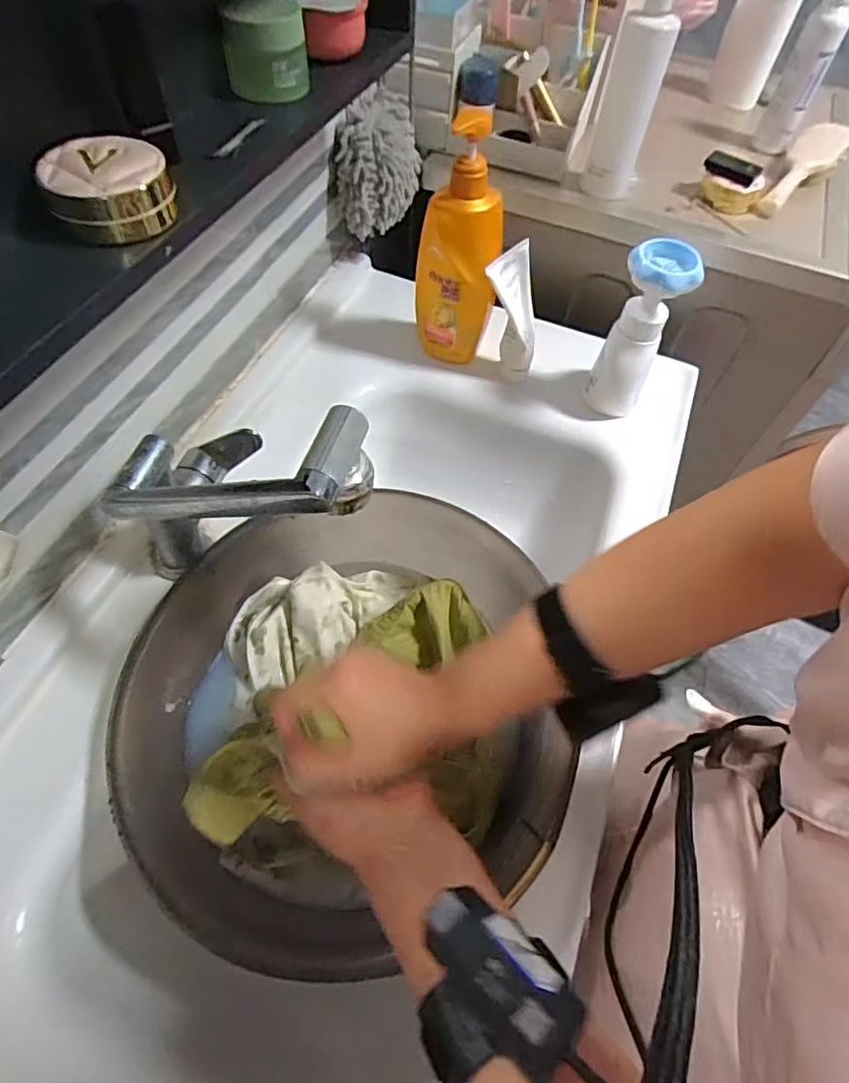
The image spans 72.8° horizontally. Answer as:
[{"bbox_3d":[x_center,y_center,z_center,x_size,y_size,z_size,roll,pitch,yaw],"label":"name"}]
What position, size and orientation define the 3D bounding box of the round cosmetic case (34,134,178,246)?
[{"bbox_3d":[-0.193,-0.215,0.352,0.071,0.035,0.067,2,58,-3],"label":"round cosmetic case"}]

